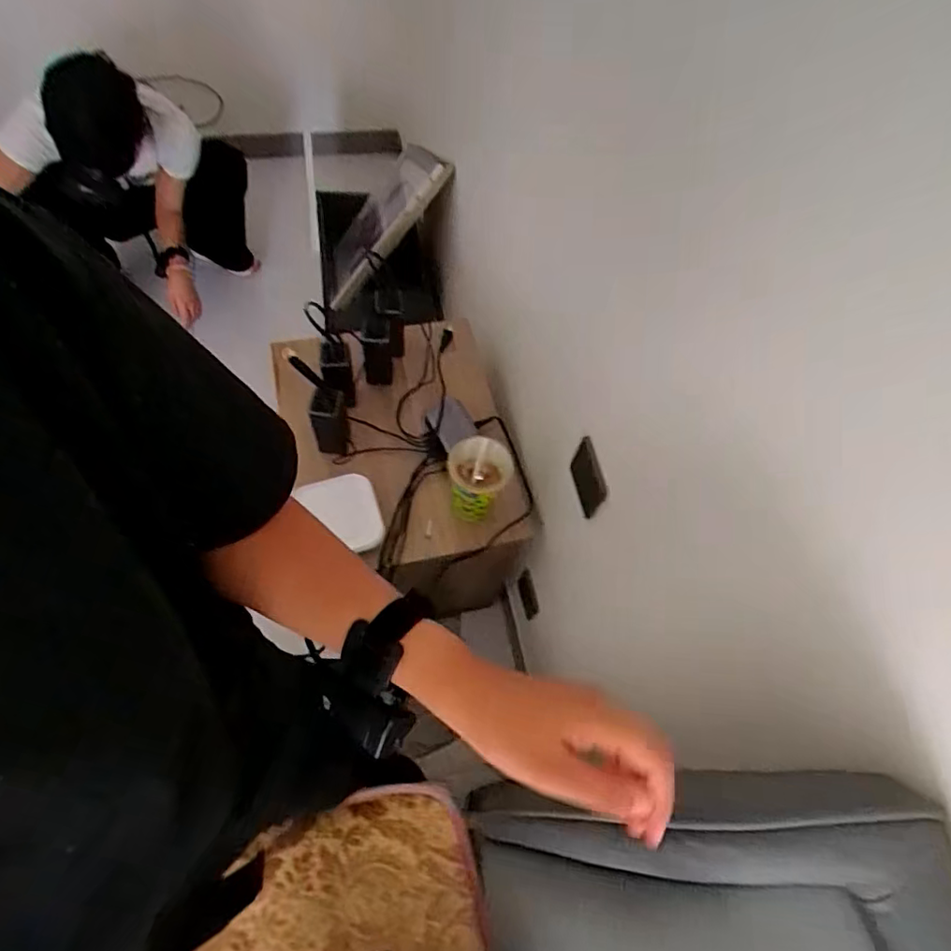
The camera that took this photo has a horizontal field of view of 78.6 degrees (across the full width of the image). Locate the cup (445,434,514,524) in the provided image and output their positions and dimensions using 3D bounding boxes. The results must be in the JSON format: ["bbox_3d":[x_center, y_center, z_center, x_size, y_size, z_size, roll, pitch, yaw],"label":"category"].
[{"bbox_3d":[0.000,0.012,0.908,0.097,0.152,0.078,15,62,3],"label":"cup"}]

